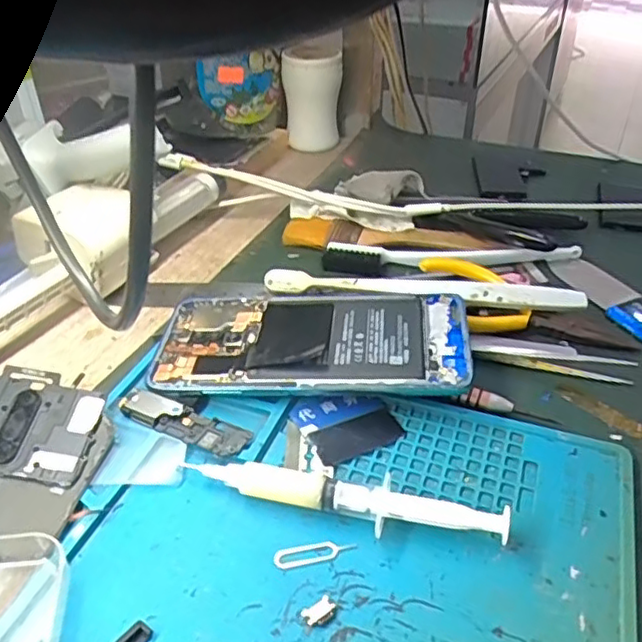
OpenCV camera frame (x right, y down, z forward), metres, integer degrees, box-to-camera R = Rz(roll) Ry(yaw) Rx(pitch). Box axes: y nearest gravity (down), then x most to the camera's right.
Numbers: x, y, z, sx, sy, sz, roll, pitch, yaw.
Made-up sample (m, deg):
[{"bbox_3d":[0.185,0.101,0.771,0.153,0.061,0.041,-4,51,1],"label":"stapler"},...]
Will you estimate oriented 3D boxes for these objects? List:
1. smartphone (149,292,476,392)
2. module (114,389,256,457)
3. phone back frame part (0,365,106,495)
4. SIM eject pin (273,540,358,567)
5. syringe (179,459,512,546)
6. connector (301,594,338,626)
[{"bbox_3d":[-0.005,0.007,0.335,0.160,0.008,0.075,-1,39,8],"label":"smartphone"},{"bbox_3d":[-0.066,0.047,0.302,0.066,0.006,0.018,16,40,22],"label":"module"},{"bbox_3d":[-0.136,0.045,0.287,0.066,0.004,0.054,12,49,0],"label":"phone back frame part"},{"bbox_3d":[-0.002,0.092,0.252,0.033,0.004,0.008,-6,41,-9],"label":"SIM eject pin"},{"bbox_3d":[0.008,0.073,0.265,0.135,0.014,0.018,7,38,11],"label":"syringe"},{"bbox_3d":[-0.001,0.105,0.231,0.012,0.004,0.008,-26,44,-30],"label":"connector"}]

